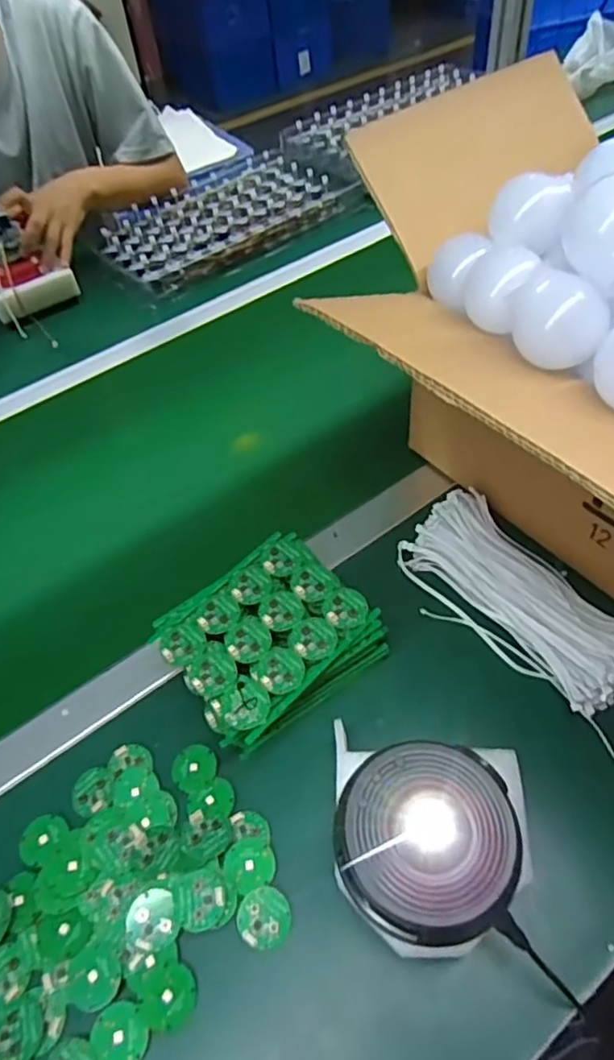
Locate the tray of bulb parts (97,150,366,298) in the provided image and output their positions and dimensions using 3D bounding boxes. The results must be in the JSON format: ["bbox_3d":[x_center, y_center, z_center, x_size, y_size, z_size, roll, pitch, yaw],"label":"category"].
[{"bbox_3d":[-0.139,-0.513,1.011,0.398,0.042,0.212,-35,56,-20],"label":"tray of bulb parts"}]

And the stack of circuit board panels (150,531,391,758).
[{"bbox_3d":[-0.025,0.093,0.503,0.156,0.063,0.134,-35,56,-20],"label":"stack of circuit board panels"}]

